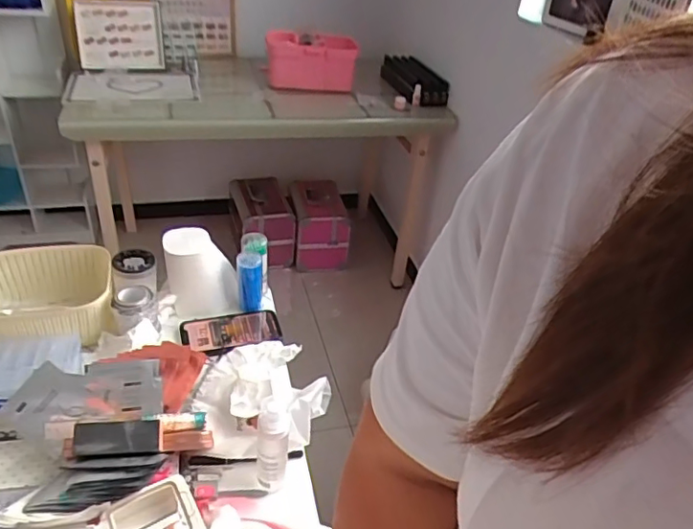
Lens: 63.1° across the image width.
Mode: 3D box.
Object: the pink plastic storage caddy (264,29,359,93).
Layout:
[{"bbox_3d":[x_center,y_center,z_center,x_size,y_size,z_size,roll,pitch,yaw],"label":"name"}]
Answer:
[{"bbox_3d":[-0.110,-0.661,1.828,0.288,0.157,0.111,1,39,-8],"label":"pink plastic storage caddy"}]

